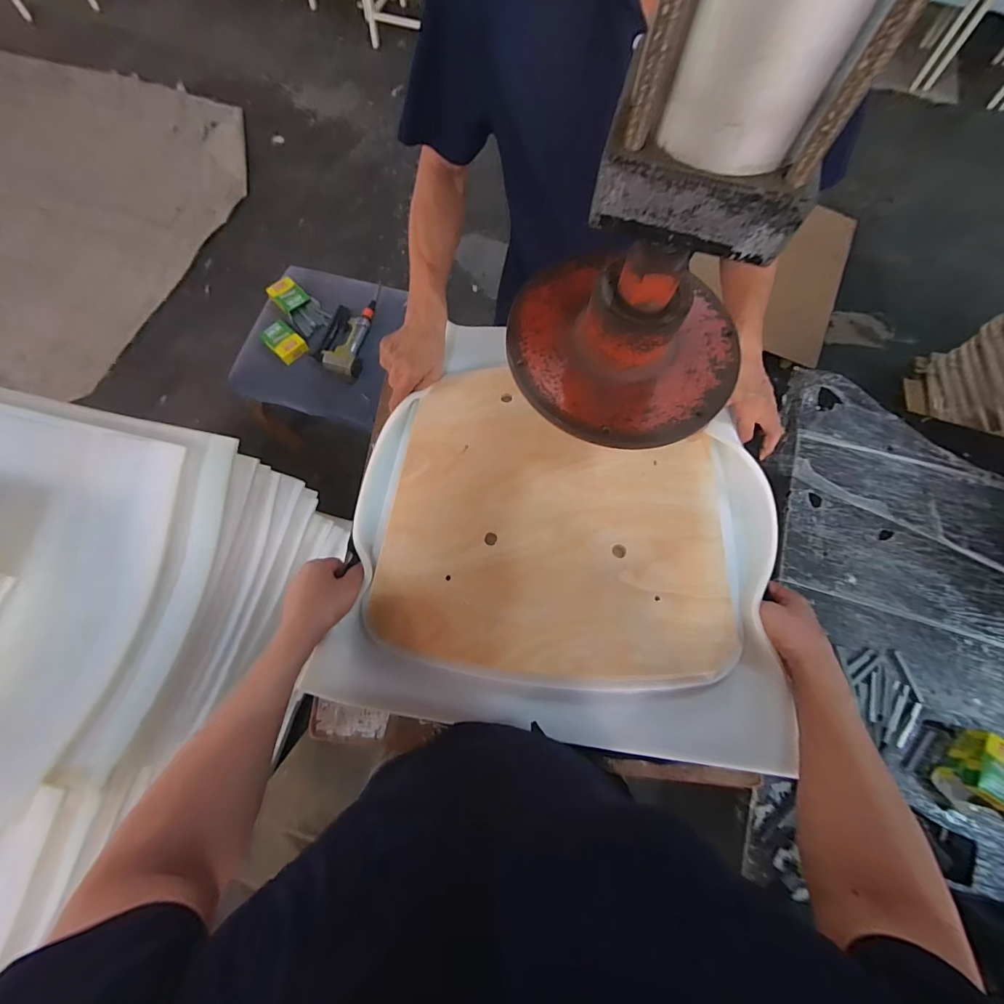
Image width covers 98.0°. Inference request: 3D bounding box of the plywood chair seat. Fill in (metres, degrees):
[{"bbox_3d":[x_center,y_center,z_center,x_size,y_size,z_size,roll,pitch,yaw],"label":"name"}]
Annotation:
[{"bbox_3d":[0.079,0.025,0.593,0.463,0.028,0.390,9,71,2],"label":"plywood chair seat"}]

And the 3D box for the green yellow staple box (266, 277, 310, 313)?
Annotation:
[{"bbox_3d":[-0.608,-0.589,1.238,0.101,0.026,0.082,42,76,12],"label":"green yellow staple box"}]

